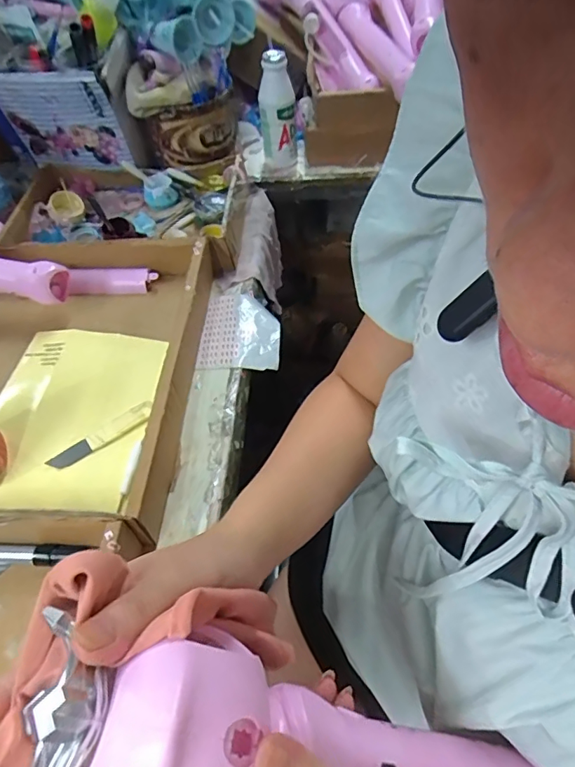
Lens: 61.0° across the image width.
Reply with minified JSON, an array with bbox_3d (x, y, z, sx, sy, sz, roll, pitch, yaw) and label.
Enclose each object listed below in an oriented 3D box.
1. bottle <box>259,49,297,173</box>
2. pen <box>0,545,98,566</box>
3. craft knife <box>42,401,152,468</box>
[{"bbox_3d":[-0.012,-0.379,0.694,0.052,0.145,0.041,-3,52,0],"label":"bottle"},{"bbox_3d":[-0.228,0.138,0.392,0.140,0.018,0.015,-1,53,2],"label":"pen"},{"bbox_3d":[-0.174,0.049,0.461,0.102,0.007,0.019,-32,57,-20],"label":"craft knife"}]

